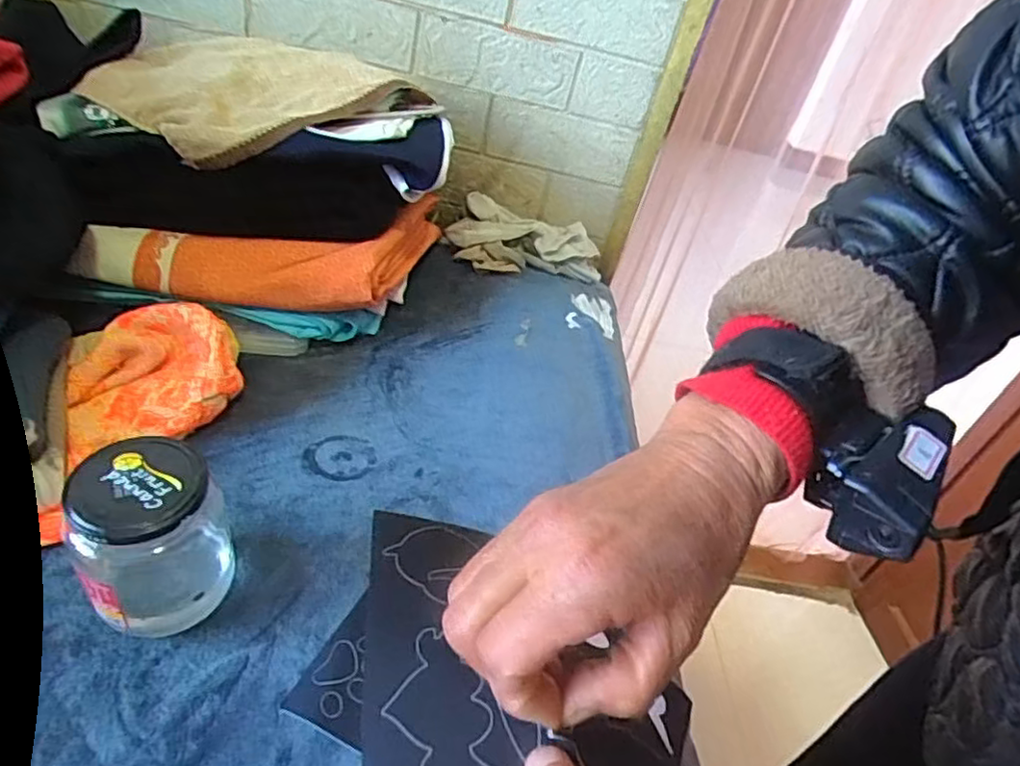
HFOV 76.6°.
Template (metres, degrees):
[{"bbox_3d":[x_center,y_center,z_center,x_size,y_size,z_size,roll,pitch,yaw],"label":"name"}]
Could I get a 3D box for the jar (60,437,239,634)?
[{"bbox_3d":[-0.212,0.100,0.389,0.077,0.119,0.063,-18,44,-29],"label":"jar"}]

